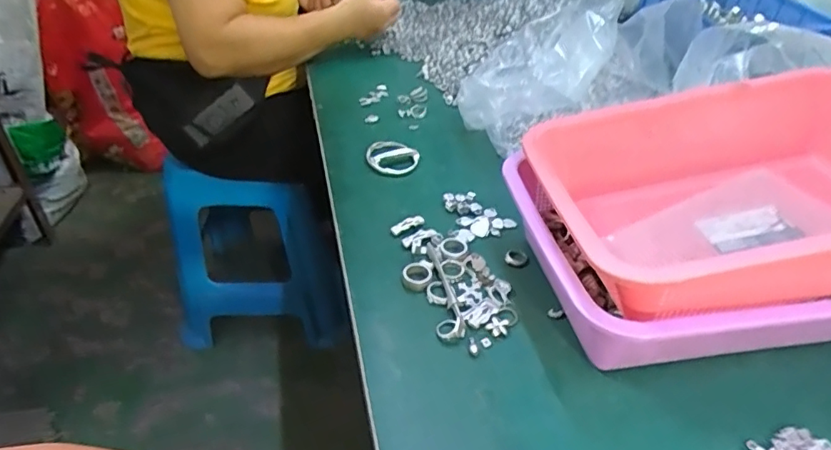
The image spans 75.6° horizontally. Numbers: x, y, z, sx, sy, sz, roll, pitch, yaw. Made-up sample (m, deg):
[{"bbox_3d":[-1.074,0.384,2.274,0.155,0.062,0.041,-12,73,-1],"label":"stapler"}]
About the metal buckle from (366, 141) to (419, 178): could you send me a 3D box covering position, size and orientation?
[{"bbox_3d":[-0.027,-0.077,0.621,0.061,0.017,0.054,1,38,-2],"label":"metal buckle"}]

